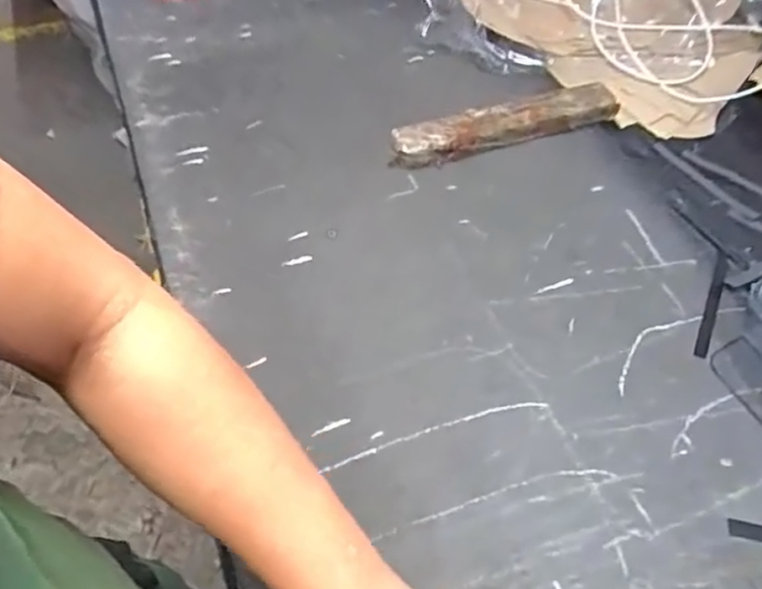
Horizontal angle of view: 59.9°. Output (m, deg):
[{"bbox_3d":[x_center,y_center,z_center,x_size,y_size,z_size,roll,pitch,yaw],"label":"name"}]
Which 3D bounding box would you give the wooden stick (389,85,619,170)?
[{"bbox_3d":[0.139,-0.187,0.736,0.270,0.037,0.048,-14,54,-15],"label":"wooden stick"}]

